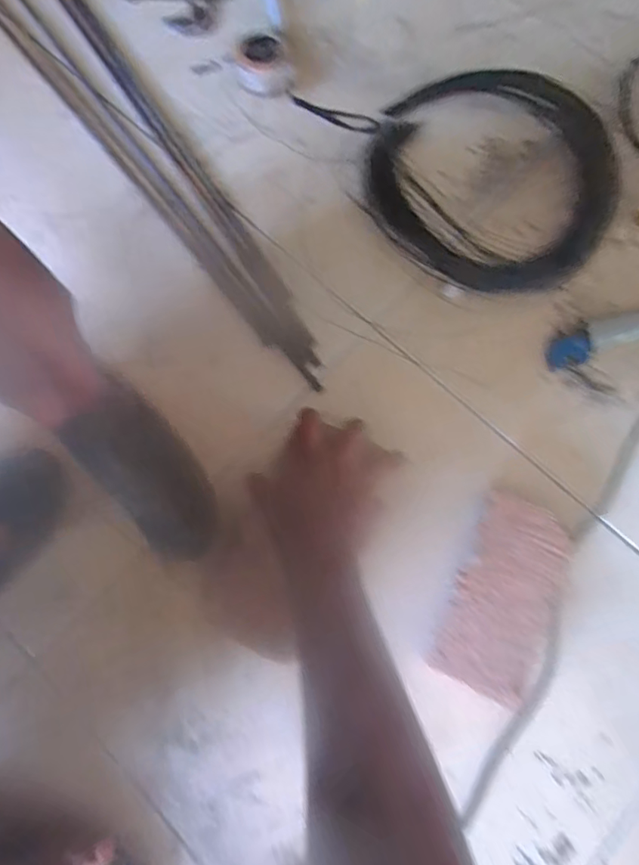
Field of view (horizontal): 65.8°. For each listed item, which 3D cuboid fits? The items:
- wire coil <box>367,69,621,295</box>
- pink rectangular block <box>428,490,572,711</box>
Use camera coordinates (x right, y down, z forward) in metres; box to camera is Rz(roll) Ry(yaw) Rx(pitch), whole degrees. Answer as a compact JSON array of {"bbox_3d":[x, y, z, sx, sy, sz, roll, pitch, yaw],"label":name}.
[{"bbox_3d":[0.207,-0.300,0.586,0.291,0.026,0.285,0,77,1],"label":"wire coil"},{"bbox_3d":[0.177,0.153,0.476,0.090,0.043,0.178,24,78,7],"label":"pink rectangular block"}]

